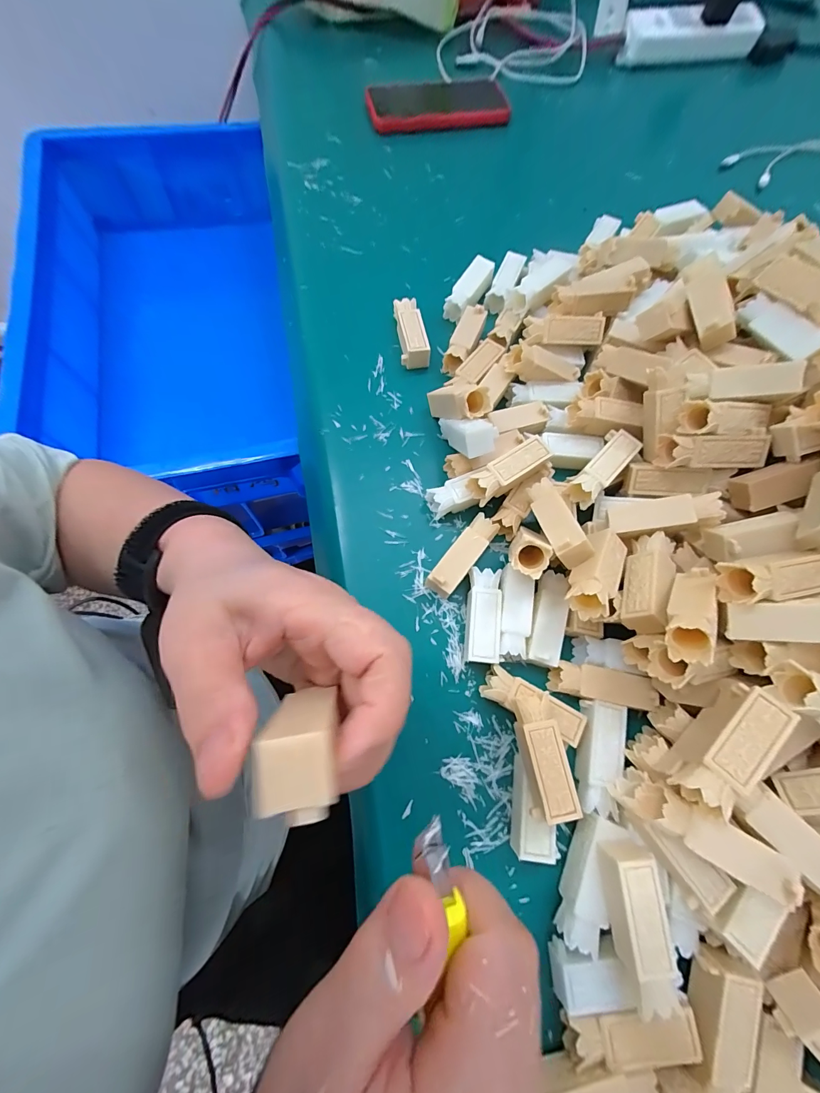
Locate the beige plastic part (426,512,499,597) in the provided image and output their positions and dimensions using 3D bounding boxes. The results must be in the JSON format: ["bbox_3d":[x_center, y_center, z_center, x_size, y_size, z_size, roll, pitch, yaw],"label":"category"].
[{"bbox_3d":[0.037,0.007,0.266,0.019,0.021,0.062,38,74,10],"label":"beige plastic part"}]

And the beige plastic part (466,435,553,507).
[{"bbox_3d":[0.070,-0.053,0.270,0.060,0.023,0.020,-31,75,-12],"label":"beige plastic part"}]

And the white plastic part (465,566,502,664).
[{"bbox_3d":[0.048,0.047,0.255,0.021,0.019,0.060,6,71,0],"label":"white plastic part"}]

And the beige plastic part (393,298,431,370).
[{"bbox_3d":[0.001,-0.185,0.331,0.024,0.020,0.060,-8,71,-4],"label":"beige plastic part"}]

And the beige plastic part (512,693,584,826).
[{"bbox_3d":[0.073,0.116,0.213,0.023,0.021,0.059,-8,71,-4],"label":"beige plastic part"}]

